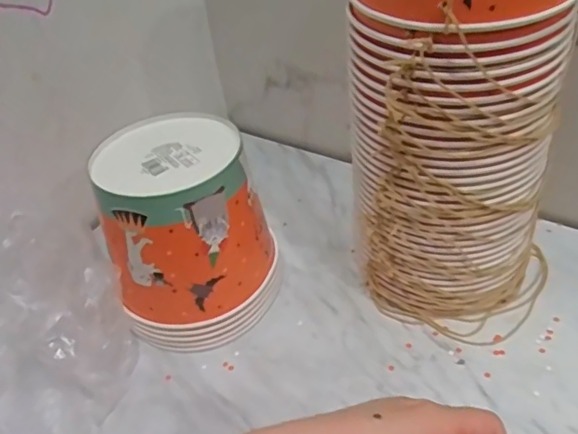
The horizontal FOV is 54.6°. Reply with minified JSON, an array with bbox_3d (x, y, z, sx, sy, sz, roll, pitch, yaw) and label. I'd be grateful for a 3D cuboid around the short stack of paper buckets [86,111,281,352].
[{"bbox_3d":[-0.088,0.010,0.520,0.134,0.164,0.144,-10,40,-4],"label":"short stack of paper buckets"}]

